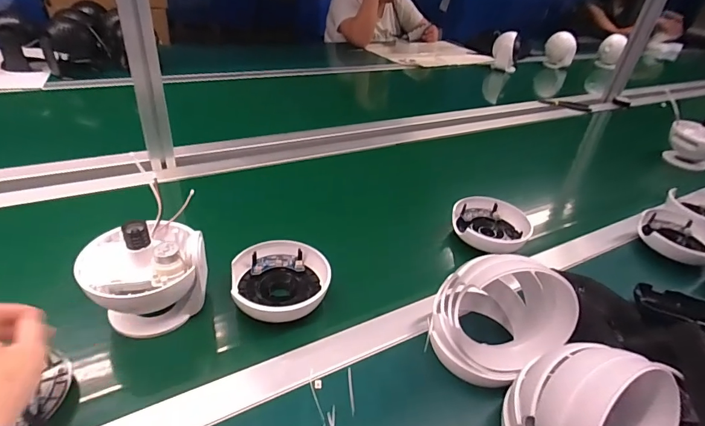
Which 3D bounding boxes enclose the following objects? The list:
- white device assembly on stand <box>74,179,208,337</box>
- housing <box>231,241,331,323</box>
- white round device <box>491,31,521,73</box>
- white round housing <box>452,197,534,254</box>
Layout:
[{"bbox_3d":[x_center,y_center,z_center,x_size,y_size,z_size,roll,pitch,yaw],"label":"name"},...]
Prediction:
[{"bbox_3d":[-0.223,0.058,0.436,0.119,0.113,0.119,-16,41,-30],"label":"white device assembly on stand"},{"bbox_3d":[-0.082,0.084,0.475,0.113,0.043,0.105,5,35,-4],"label":"housing"},{"bbox_3d":[0.579,-0.609,1.518,0.095,0.132,0.084,15,35,10],"label":"white round device"},{"bbox_3d":[0.205,0.024,0.608,0.114,0.037,0.121,5,35,-4],"label":"white round housing"}]

